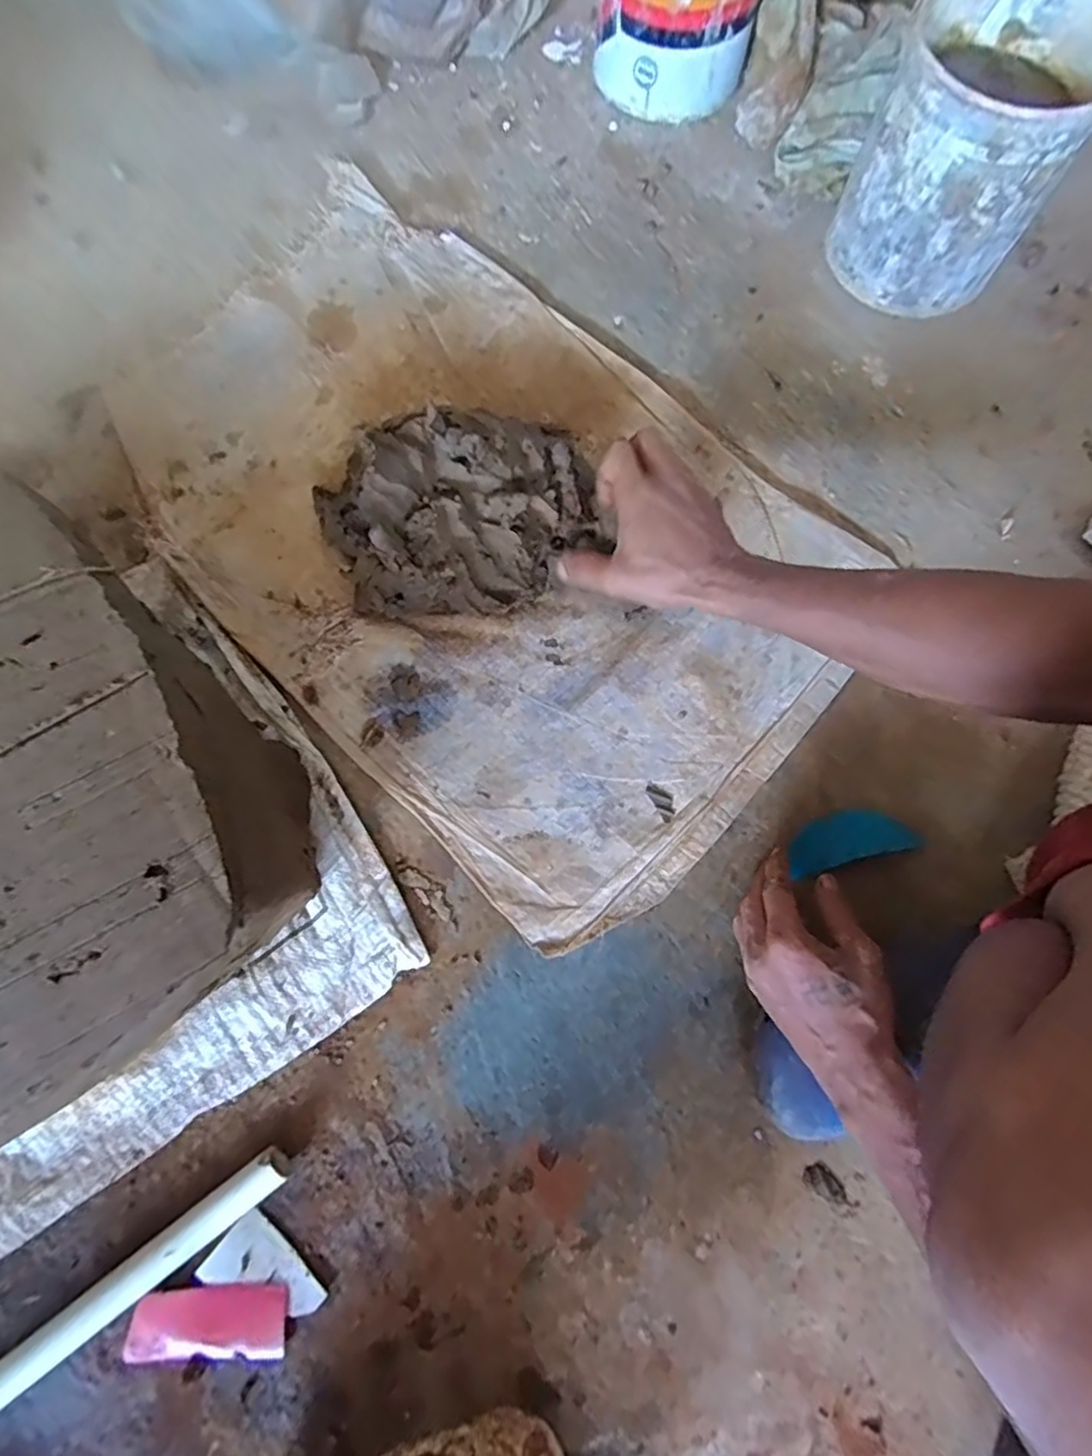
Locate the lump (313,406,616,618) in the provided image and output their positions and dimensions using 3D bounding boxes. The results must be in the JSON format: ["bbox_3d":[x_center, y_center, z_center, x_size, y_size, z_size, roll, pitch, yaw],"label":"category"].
[{"bbox_3d":[-0.064,-0.187,0.565,0.242,0.087,0.168,-22,78,-6],"label":"lump"}]

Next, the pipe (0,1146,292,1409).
[{"bbox_3d":[-0.297,0.391,0.455,0.258,0.029,0.025,-36,79,-9],"label":"pipe"}]

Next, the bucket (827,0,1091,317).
[{"bbox_3d":[0.383,-0.526,0.608,0.161,0.188,0.171,0,76,0],"label":"bucket"}]

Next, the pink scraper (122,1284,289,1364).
[{"bbox_3d":[-0.238,0.417,0.462,0.110,0.005,0.045,0,76,-1],"label":"pink scraper"}]

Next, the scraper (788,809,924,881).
[{"bbox_3d":[0.251,0.090,0.540,0.107,0.005,0.042,-12,77,-4],"label":"scraper"}]

